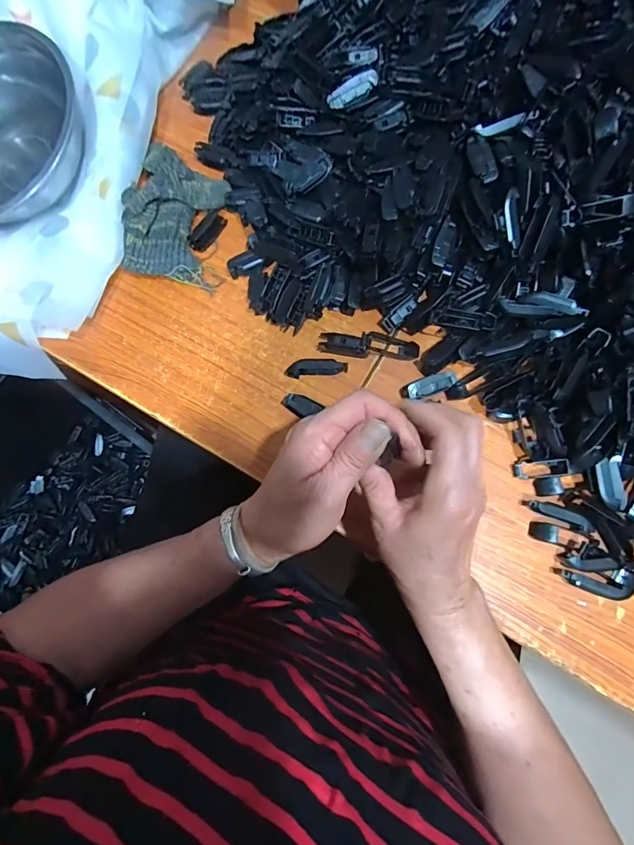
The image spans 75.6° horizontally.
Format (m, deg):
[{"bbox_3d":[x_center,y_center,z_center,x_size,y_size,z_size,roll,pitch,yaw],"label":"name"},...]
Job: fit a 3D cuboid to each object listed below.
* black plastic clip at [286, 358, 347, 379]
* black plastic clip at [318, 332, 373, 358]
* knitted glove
[{"bbox_3d":[0.000,-0.052,0.386,0.057,0.015,0.012,-7,76,0],"label":"black plastic clip"},{"bbox_3d":[0.026,-0.074,0.391,0.049,0.019,0.021,7,76,3],"label":"black plastic clip"},{"bbox_3d":[-0.149,-0.214,0.420,0.093,0.041,0.132,9,76,4],"label":"knitted glove"}]

